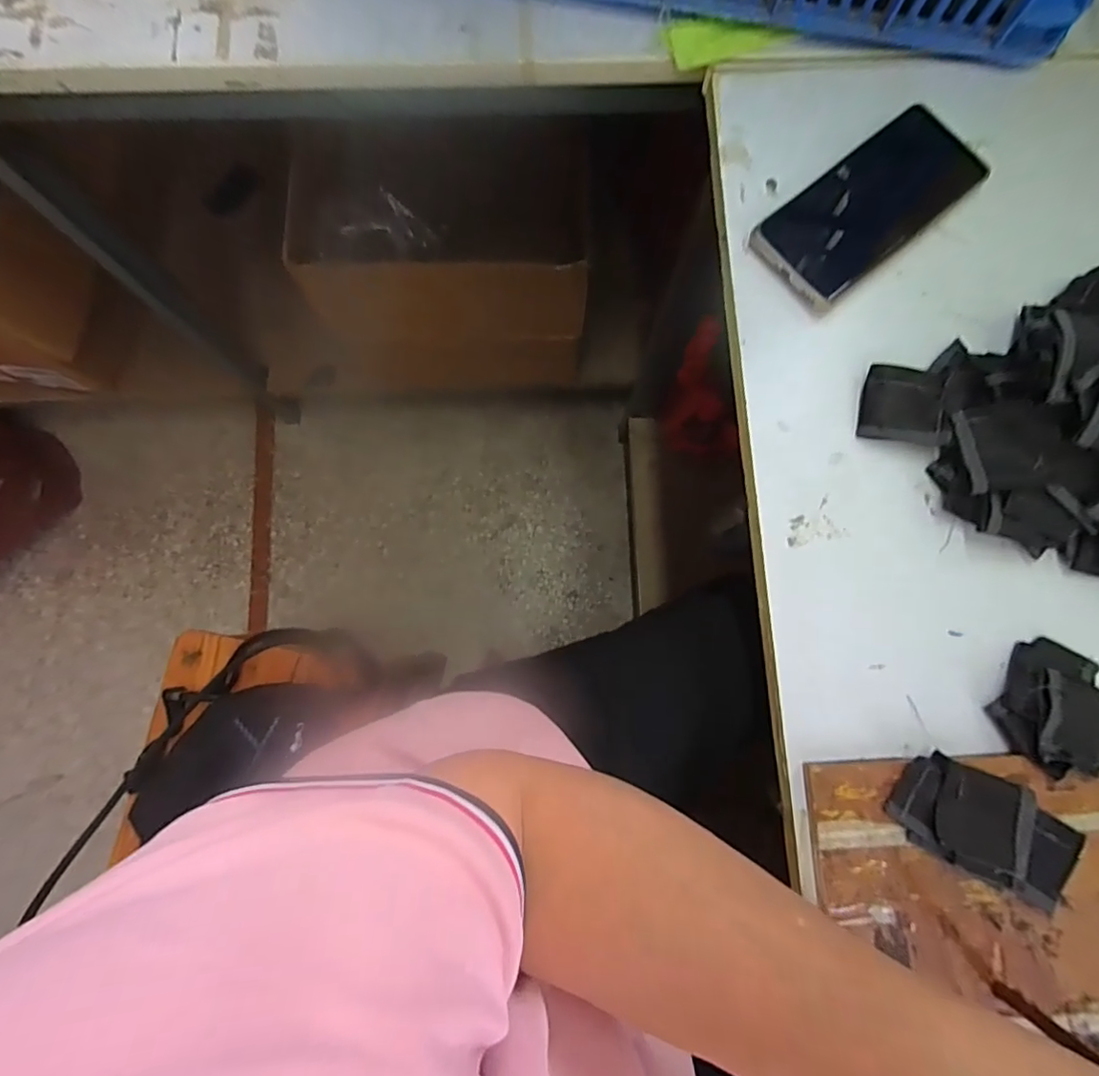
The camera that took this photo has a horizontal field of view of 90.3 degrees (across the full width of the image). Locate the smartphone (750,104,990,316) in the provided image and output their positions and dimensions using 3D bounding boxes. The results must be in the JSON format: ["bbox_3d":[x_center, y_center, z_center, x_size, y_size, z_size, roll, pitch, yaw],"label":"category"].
[{"bbox_3d":[0.218,-0.226,0.374,0.160,0.017,0.072,-39,84,-5],"label":"smartphone"}]

